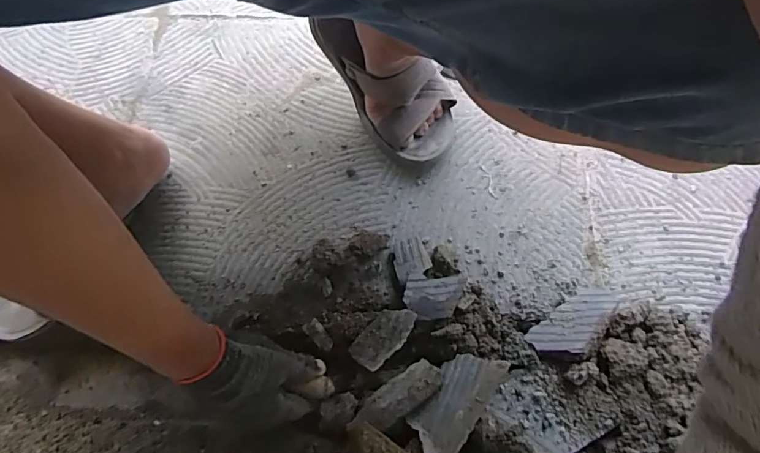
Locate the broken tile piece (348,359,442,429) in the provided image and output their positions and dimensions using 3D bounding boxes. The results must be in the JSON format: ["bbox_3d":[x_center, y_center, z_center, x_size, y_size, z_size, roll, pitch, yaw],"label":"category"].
[{"bbox_3d":[0.017,0.181,0.500,0.100,0.020,0.036,-33,70,-11],"label":"broken tile piece"}]

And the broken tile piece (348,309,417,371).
[{"bbox_3d":[0.004,0.117,0.509,0.038,0.004,0.075,42,79,15],"label":"broken tile piece"}]

